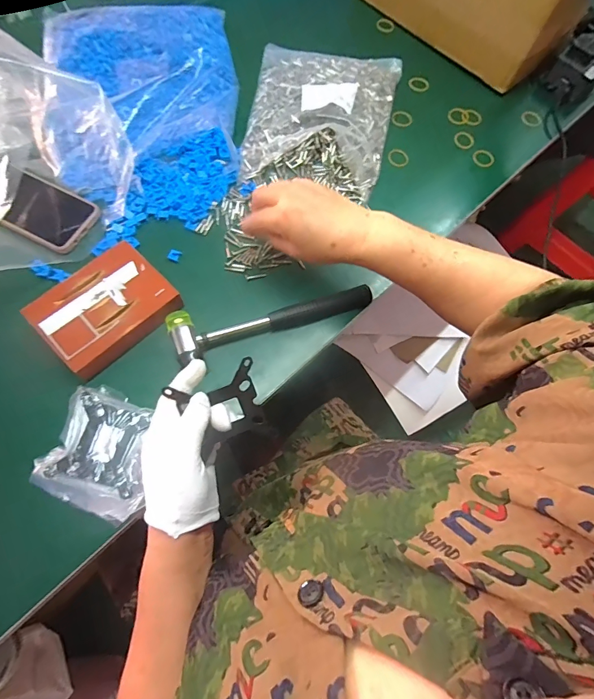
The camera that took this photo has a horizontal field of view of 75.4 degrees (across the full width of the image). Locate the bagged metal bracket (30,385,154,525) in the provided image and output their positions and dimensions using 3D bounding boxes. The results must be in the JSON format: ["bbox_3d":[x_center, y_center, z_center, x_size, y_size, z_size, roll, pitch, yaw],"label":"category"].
[{"bbox_3d":[-0.194,0.101,0.386,0.116,0.015,0.108,21,71,8],"label":"bagged metal bracket"}]

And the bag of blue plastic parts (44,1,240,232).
[{"bbox_3d":[-0.189,-0.346,0.542,0.248,0.066,0.373,-19,71,-6],"label":"bag of blue plastic parts"}]

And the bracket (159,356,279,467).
[{"bbox_3d":[-0.070,0.059,0.365,0.081,0.005,0.080,-20,102,-3],"label":"bracket"}]

